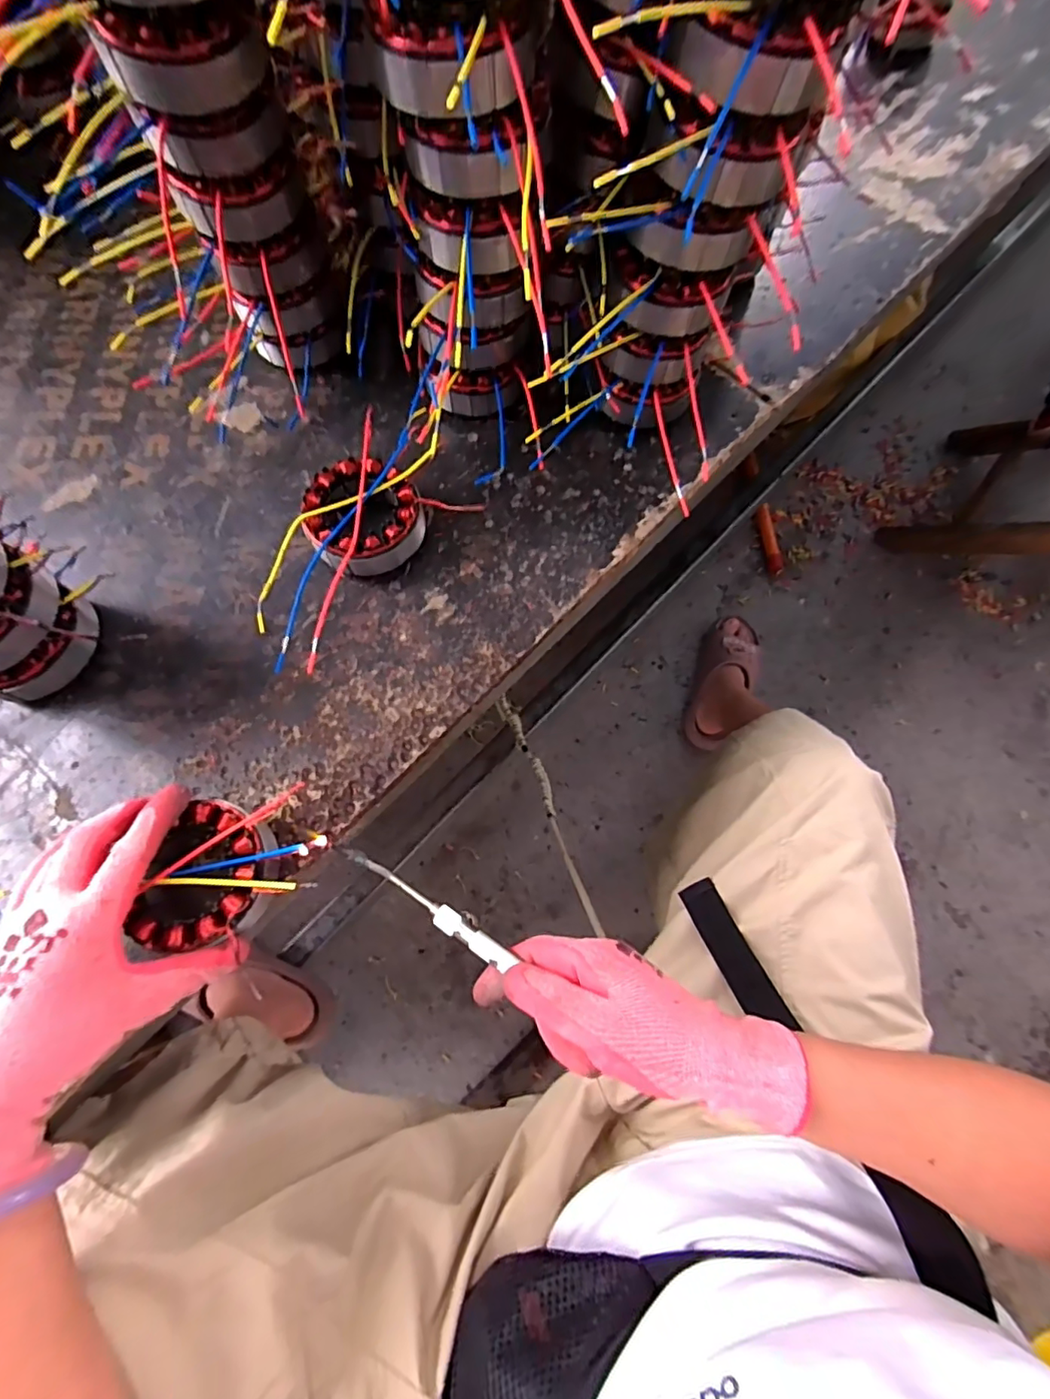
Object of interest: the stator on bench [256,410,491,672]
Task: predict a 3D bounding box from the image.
[{"bbox_3d":[-0.123,-0.117,0.409,0.111,0.045,0.210,32,75,7],"label":"stator on bench"}]

